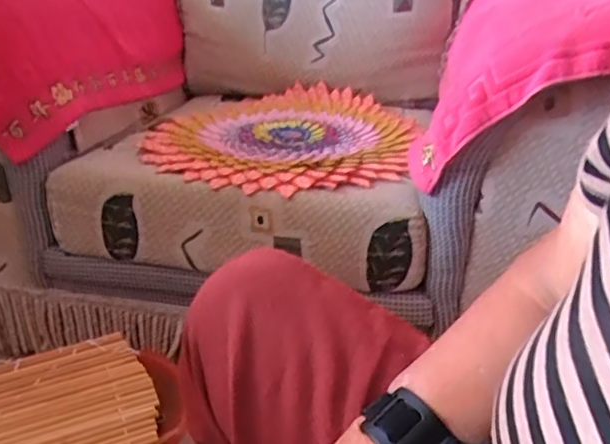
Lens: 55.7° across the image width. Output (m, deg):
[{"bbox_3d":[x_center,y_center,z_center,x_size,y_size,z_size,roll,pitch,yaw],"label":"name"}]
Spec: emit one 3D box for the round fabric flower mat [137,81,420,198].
[{"bbox_3d":[-0.045,-0.148,0.941,0.432,0.030,0.442,8,26,13],"label":"round fabric flower mat"}]

